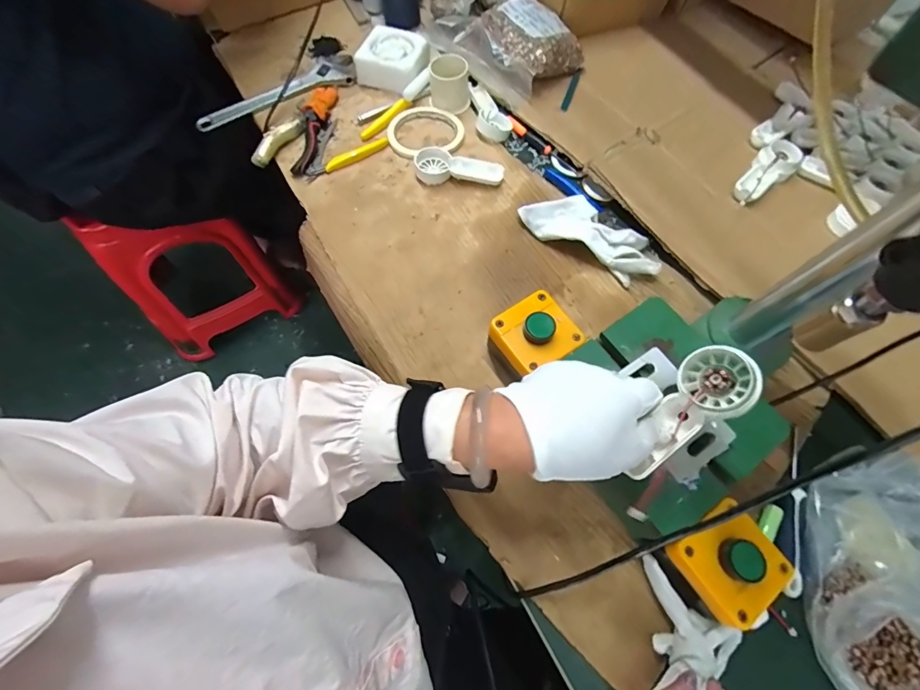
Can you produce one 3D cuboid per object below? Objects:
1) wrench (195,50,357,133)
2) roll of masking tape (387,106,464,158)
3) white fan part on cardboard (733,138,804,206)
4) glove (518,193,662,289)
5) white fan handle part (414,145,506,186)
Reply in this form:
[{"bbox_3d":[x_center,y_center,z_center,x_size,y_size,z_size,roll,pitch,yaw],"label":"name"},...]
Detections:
[{"bbox_3d":[-0.259,-0.363,0.567,0.233,0.015,0.070,-28,70,-11],"label":"wrench"},{"bbox_3d":[-0.048,-0.297,0.550,0.101,0.011,0.101,0,67,0],"label":"roll of masking tape"},{"bbox_3d":[0.386,-0.215,0.513,0.118,0.024,0.047,-41,73,-15],"label":"white fan part on cardboard"},{"bbox_3d":[0.152,-0.129,0.468,0.163,0.034,0.056,32,71,13],"label":"glove"},{"bbox_3d":[0.000,-0.229,0.521,0.113,0.019,0.049,7,67,3],"label":"white fan handle part"}]

